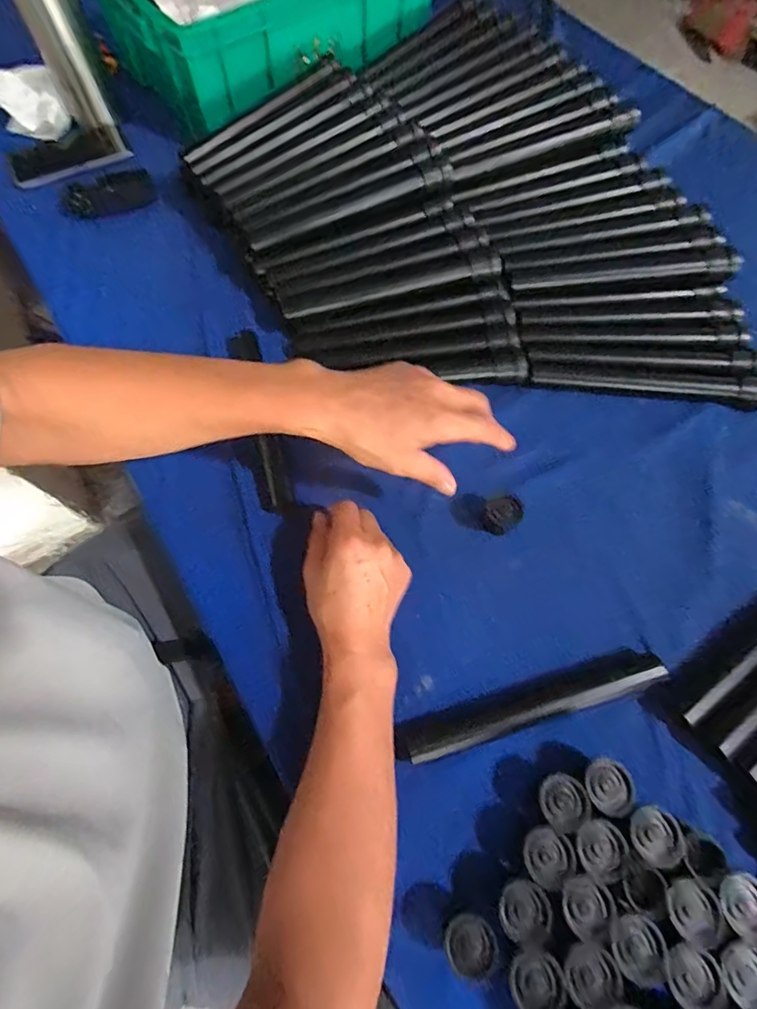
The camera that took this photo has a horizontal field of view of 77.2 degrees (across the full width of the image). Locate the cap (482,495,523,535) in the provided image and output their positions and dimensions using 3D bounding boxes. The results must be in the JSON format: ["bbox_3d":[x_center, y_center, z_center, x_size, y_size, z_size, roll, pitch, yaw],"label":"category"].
[{"bbox_3d":[0.115,0.010,0.446,0.036,0.031,0.027,-24,68,-9],"label":"cap"}]

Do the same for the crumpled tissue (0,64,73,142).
[{"bbox_3d":[-0.503,-0.575,0.686,0.096,0.056,0.090,-23,68,-9],"label":"crumpled tissue"}]

